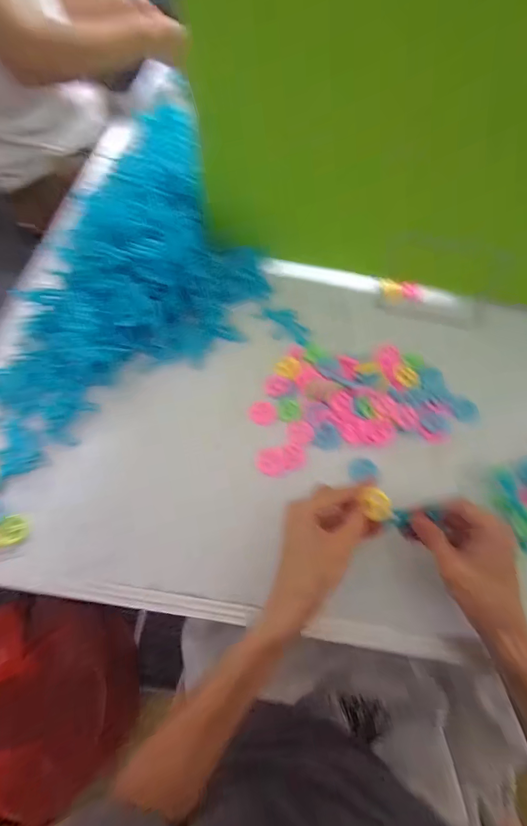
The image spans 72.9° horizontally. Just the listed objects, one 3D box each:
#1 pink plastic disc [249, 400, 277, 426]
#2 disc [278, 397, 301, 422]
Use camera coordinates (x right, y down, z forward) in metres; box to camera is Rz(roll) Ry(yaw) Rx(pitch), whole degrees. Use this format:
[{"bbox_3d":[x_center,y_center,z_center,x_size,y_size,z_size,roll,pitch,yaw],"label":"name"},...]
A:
[{"bbox_3d":[0.000,0.000,0.436,0.033,0.007,0.028,11,65,6],"label":"pink plastic disc"},{"bbox_3d":[0.031,-0.005,0.432,0.026,0.004,0.030,-9,64,-4],"label":"disc"}]

